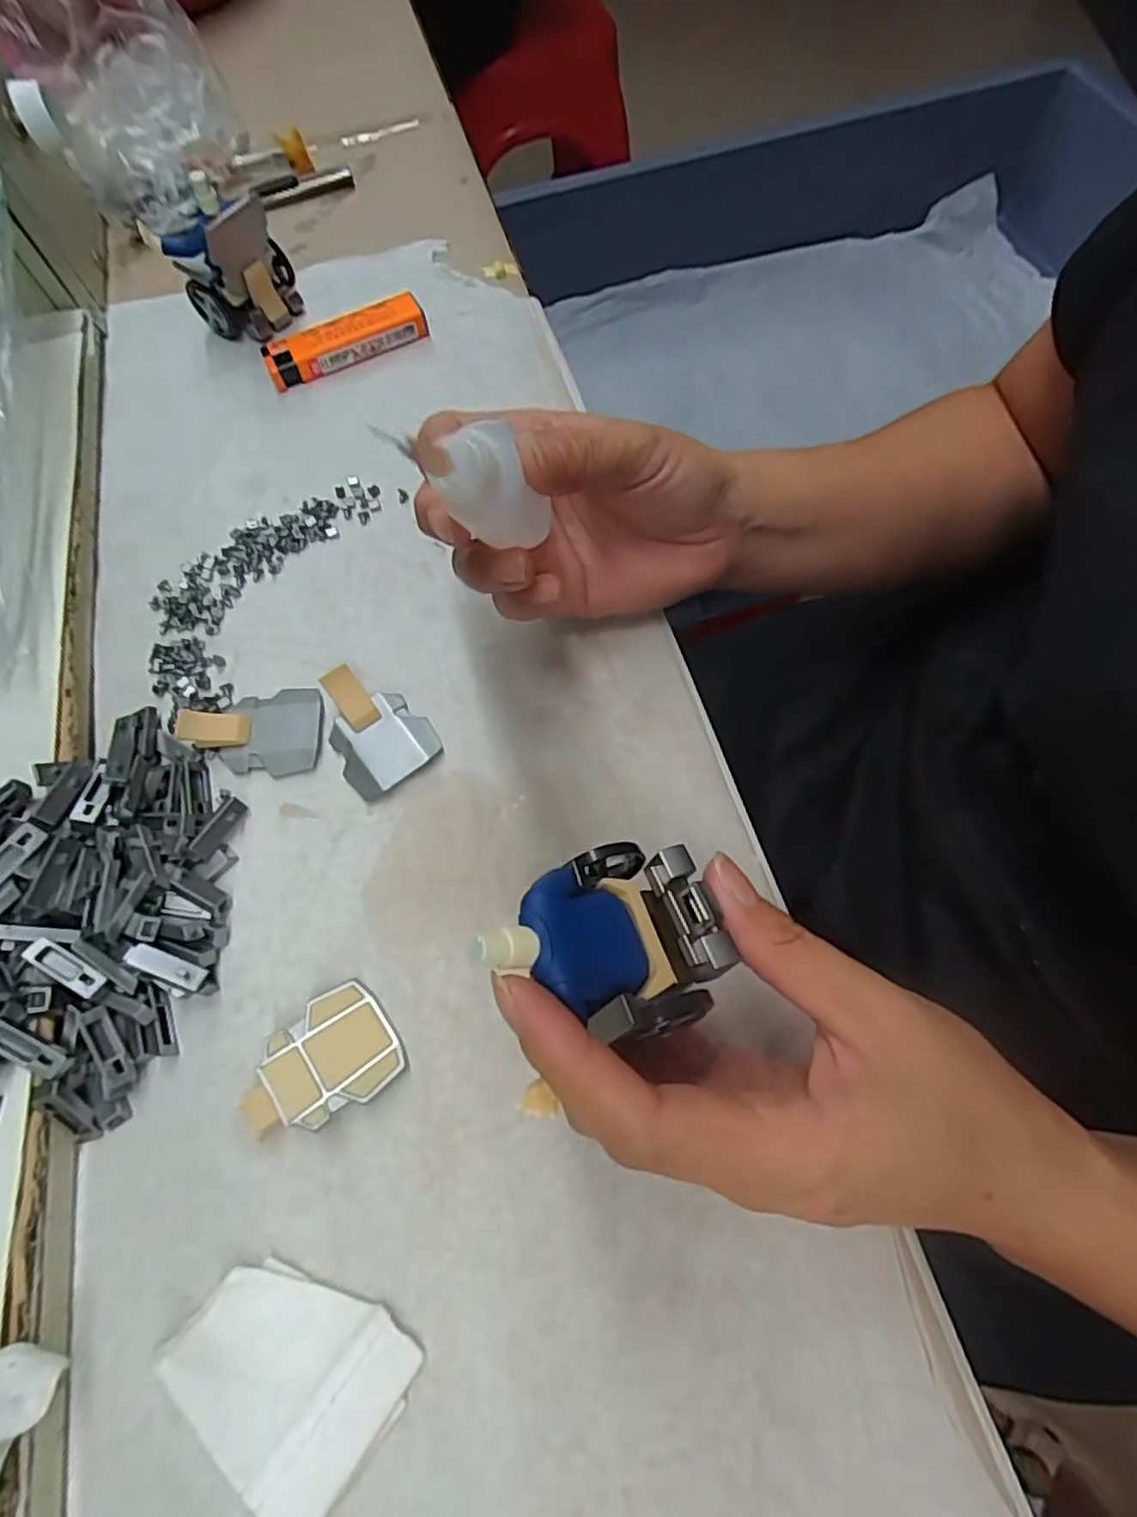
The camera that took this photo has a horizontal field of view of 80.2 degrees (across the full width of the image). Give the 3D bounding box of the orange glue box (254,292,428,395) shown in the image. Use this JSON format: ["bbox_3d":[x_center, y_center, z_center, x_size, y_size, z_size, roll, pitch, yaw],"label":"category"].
[{"bbox_3d":[-0.107,-0.201,0.325,0.077,0.017,0.018,-24,68,-8],"label":"orange glue box"}]

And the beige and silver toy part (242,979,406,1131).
[{"bbox_3d":[-0.075,0.093,0.205,0.043,0.011,0.034,-36,70,-12],"label":"beige and silver toy part"}]

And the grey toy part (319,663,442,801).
[{"bbox_3d":[-0.072,-0.011,0.246,0.034,0.015,0.045,-39,71,-13],"label":"grey toy part"}]

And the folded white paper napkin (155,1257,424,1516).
[{"bbox_3d":[-0.073,0.161,0.178,0.057,0.006,0.047,35,73,16],"label":"folded white paper napkin"}]

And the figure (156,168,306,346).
[{"bbox_3d":[-0.159,-0.235,0.319,0.050,0.065,0.033,-29,69,-10],"label":"figure"}]

